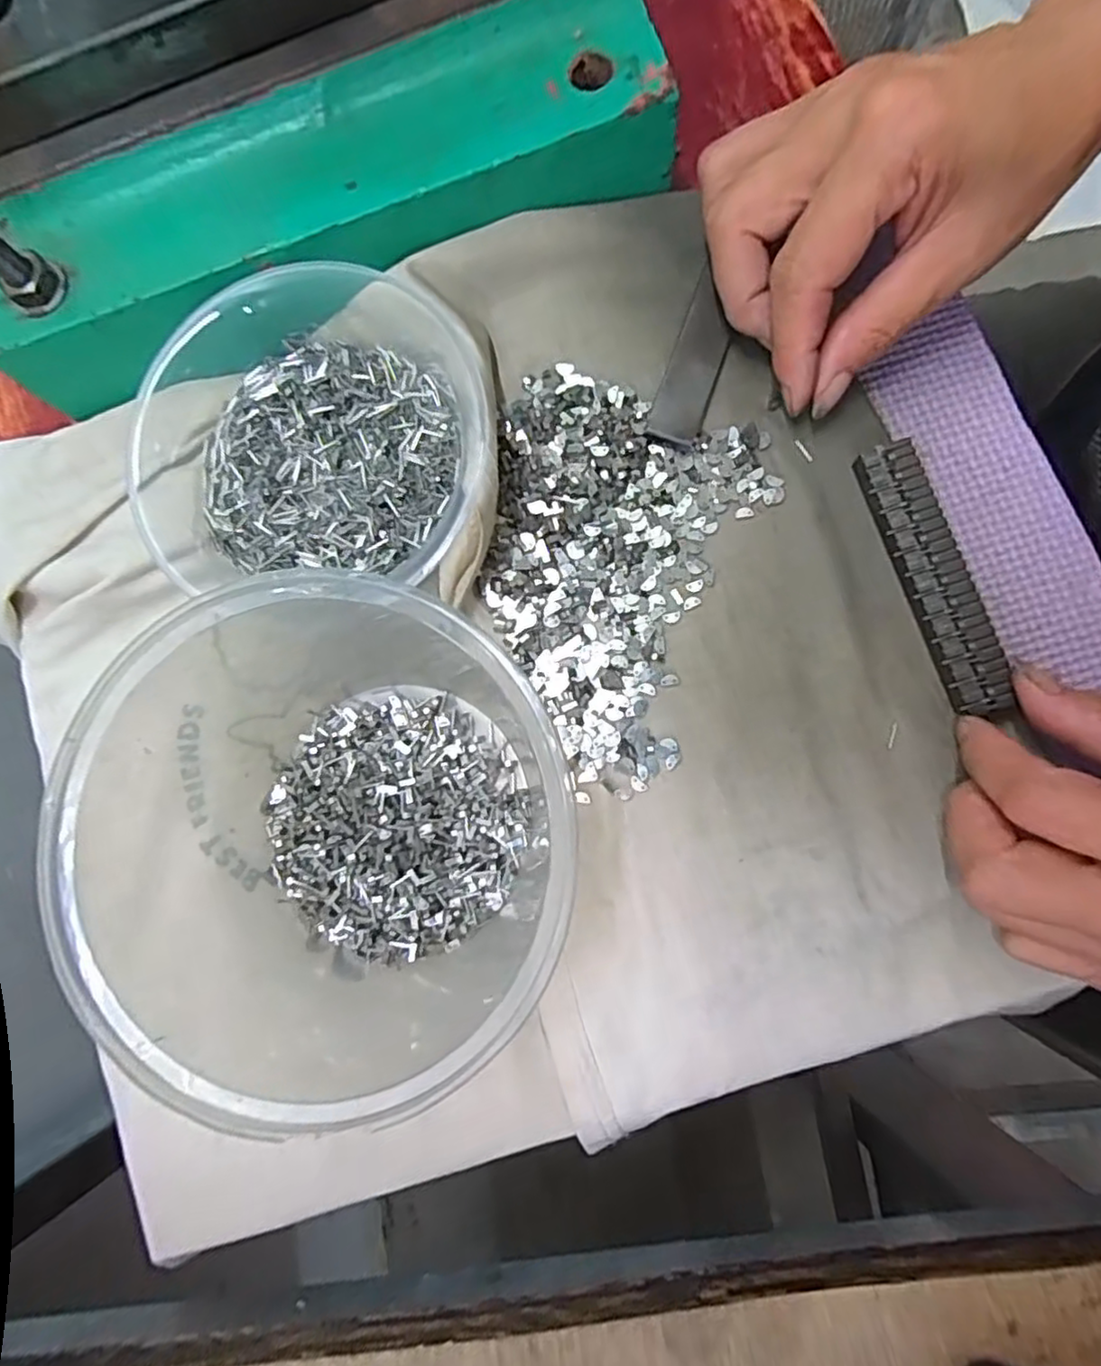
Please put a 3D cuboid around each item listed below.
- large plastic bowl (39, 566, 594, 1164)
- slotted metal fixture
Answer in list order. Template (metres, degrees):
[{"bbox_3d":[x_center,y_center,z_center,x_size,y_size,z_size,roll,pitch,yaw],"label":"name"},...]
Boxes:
[{"bbox_3d":[-0.068,0.050,0.210,0.146,0.091,0.142,-1,82,5],"label":"large plastic bowl"},{"bbox_3d":[0.130,-0.037,0.226,0.022,0.005,0.095,-17,81,-2],"label":"slotted metal fixture"}]

